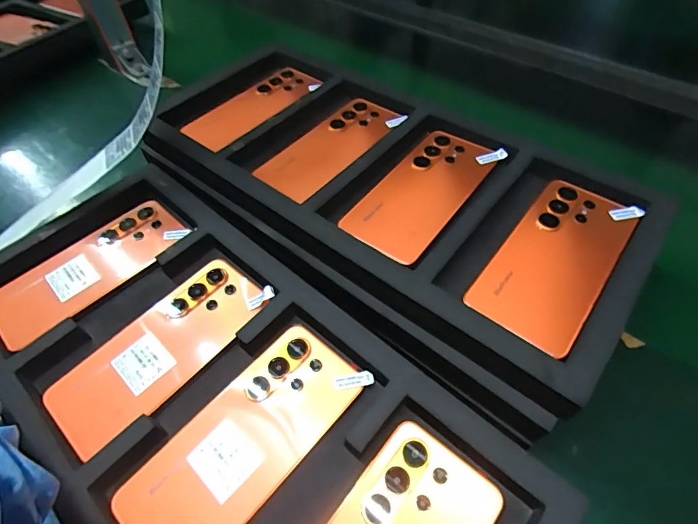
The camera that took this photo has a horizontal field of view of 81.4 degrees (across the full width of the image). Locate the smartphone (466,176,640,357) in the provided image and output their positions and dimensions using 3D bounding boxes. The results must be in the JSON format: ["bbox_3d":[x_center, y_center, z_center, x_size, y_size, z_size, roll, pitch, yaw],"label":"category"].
[{"bbox_3d":[0.163,-0.005,0.319,0.074,0.007,0.166,32,60,25],"label":"smartphone"}]

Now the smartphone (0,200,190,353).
[{"bbox_3d":[-0.233,0.006,0.369,0.081,0.014,0.168,36,61,27],"label":"smartphone"}]

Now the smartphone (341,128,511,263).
[{"bbox_3d":[0.067,-0.066,0.372,0.078,0.012,0.172,30,59,23],"label":"smartphone"}]

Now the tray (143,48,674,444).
[{"bbox_3d":[0.022,-0.082,0.396,0.476,0.043,0.238,33,60,25],"label":"tray"}]

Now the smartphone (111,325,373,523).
[{"bbox_3d":[-0.070,0.122,0.280,0.074,0.010,0.169,35,61,26],"label":"smartphone"}]

